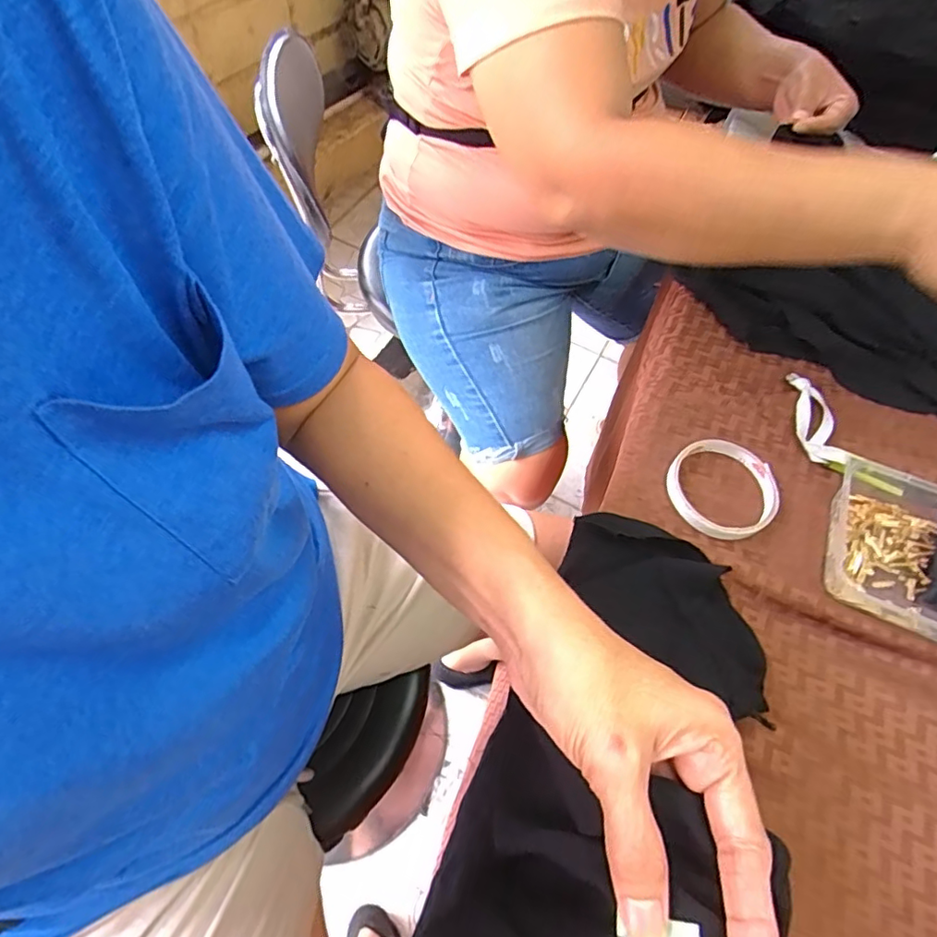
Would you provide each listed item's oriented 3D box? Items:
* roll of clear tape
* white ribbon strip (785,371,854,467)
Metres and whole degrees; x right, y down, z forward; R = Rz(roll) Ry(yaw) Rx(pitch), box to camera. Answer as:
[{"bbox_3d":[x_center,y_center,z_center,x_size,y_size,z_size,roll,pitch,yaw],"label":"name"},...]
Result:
[{"bbox_3d":[0.203,0.017,0.447,0.084,0.014,0.086,1,62,-2],"label":"roll of clear tape"},{"bbox_3d":[0.305,-0.045,0.486,0.035,0.016,0.094,7,62,2],"label":"white ribbon strip"}]

